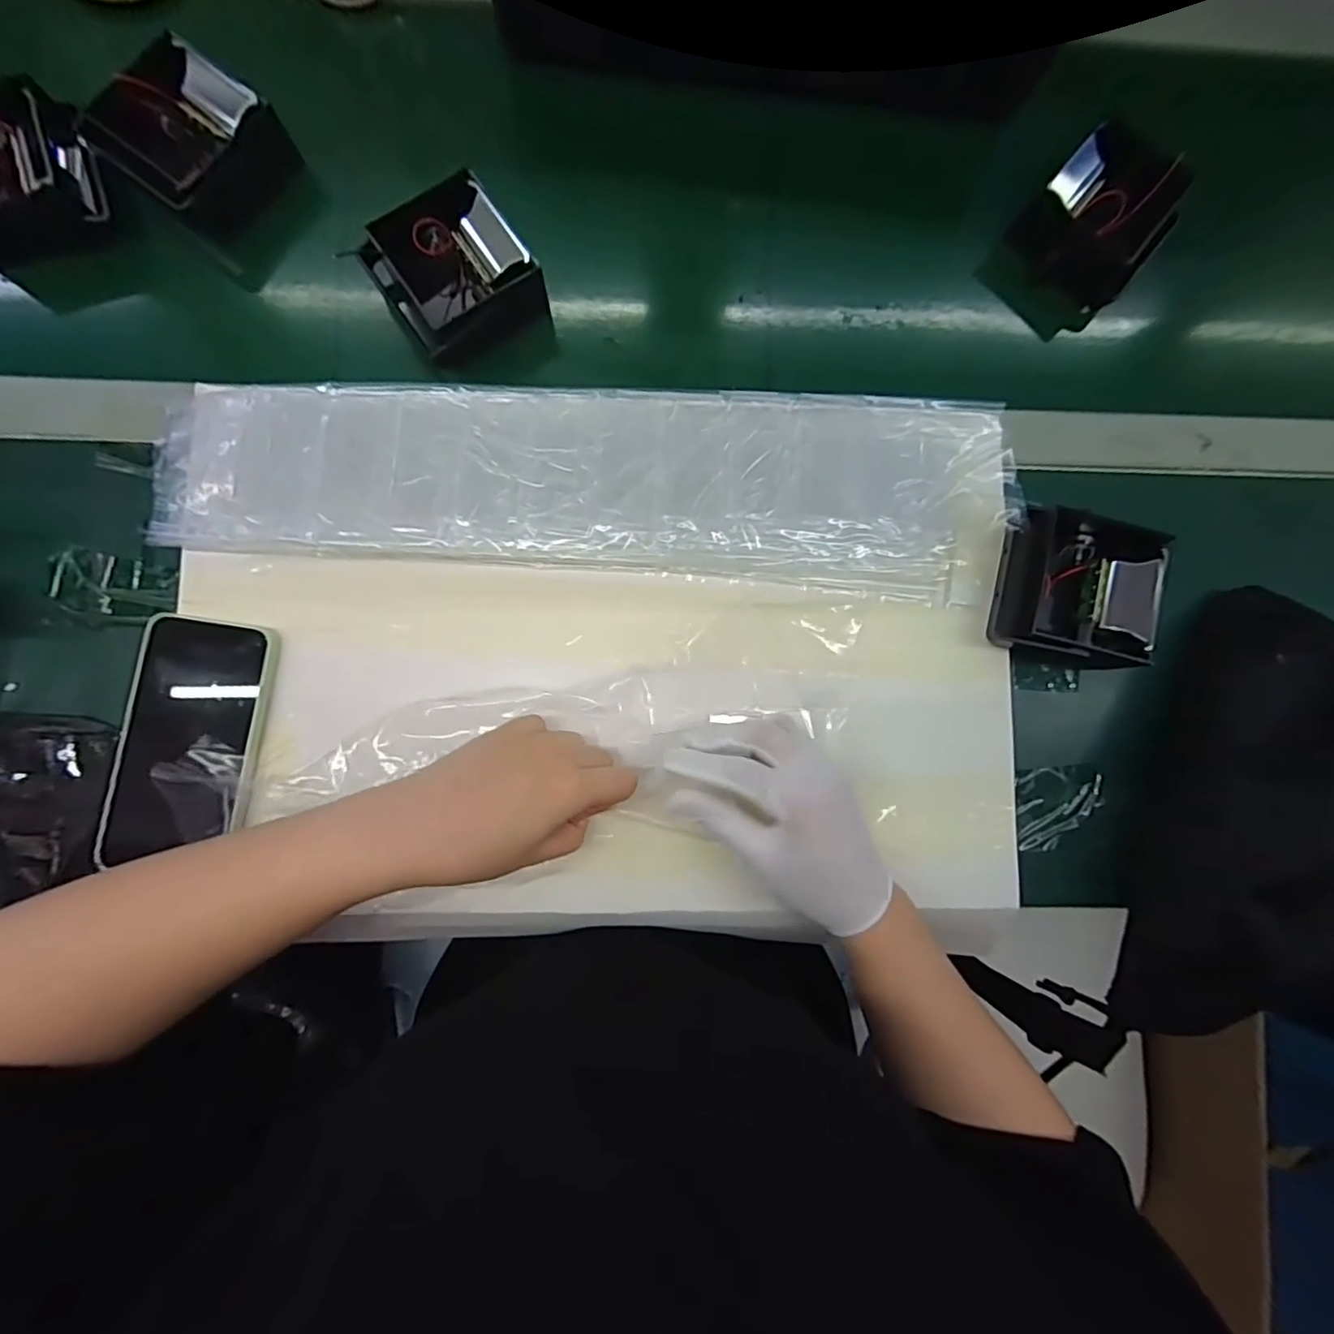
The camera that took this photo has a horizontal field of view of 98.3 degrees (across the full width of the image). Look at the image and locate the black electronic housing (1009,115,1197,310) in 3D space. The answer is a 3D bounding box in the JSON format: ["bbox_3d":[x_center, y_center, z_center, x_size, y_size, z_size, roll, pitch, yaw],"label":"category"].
[{"bbox_3d":[0.308,-0.318,0.422,0.086,0.077,0.084,43,87,0],"label":"black electronic housing"}]

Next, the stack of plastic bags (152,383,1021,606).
[{"bbox_3d":[-0.045,-0.117,0.367,0.528,0.029,0.116,2,88,-2],"label":"stack of plastic bags"}]

